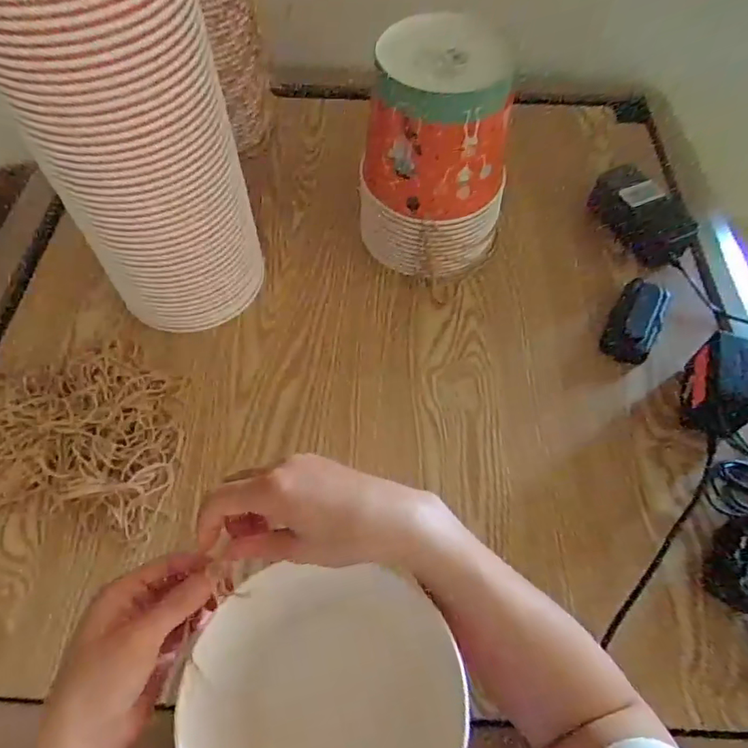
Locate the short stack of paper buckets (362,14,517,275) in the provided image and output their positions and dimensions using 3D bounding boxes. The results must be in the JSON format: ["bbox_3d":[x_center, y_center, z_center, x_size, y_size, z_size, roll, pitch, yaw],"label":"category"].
[{"bbox_3d":[0.066,-0.227,0.563,0.156,0.241,0.148,14,58,7],"label":"short stack of paper buckets"}]

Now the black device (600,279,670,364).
[{"bbox_3d":[0.288,-0.060,0.582,0.051,0.027,0.104,24,60,13],"label":"black device"}]

